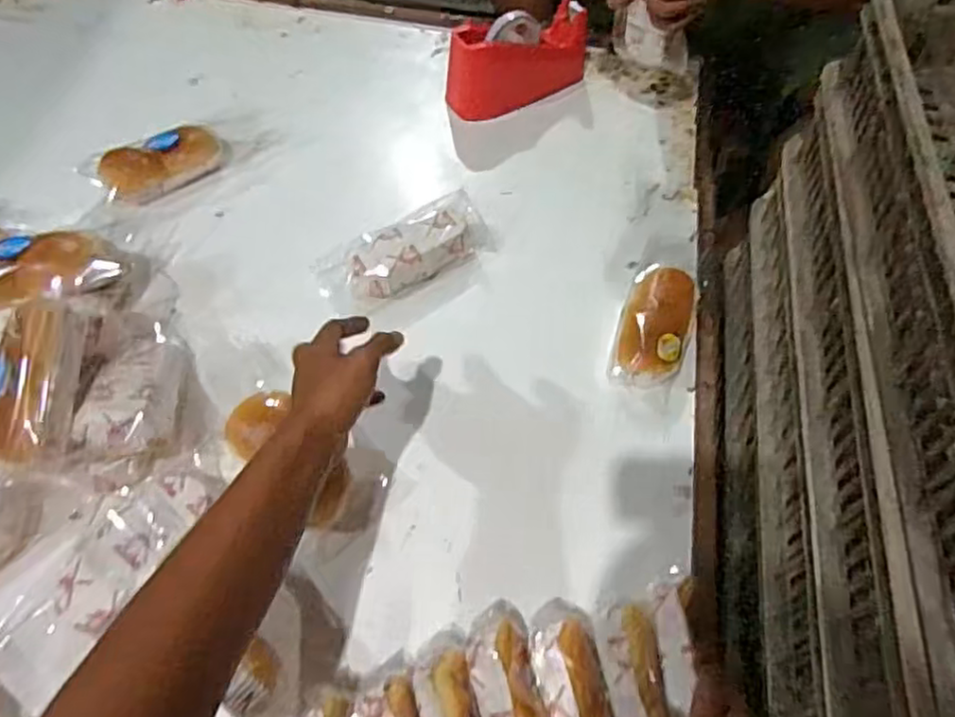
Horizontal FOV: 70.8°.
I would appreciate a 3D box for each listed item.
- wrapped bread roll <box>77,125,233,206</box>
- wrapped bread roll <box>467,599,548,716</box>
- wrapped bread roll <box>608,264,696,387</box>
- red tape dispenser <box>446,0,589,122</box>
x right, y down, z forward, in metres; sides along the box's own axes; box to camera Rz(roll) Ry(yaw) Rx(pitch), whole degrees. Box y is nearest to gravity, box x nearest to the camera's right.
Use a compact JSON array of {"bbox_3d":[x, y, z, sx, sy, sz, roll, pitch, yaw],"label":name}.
[{"bbox_3d":[-0.385,-0.236,0.813,0.169,0.052,0.076,-23,62,-17],"label":"wrapped bread roll"},{"bbox_3d":[0.029,0.275,0.514,0.055,0.061,0.169,-11,60,-10],"label":"wrapped bread roll"},{"bbox_3d":[0.190,-0.032,0.715,0.077,0.052,0.146,20,59,9],"label":"wrapped bread roll"},{"bbox_3d":[0.059,-0.407,0.925,0.210,0.099,0.096,-28,64,-19],"label":"red tape dispenser"}]

